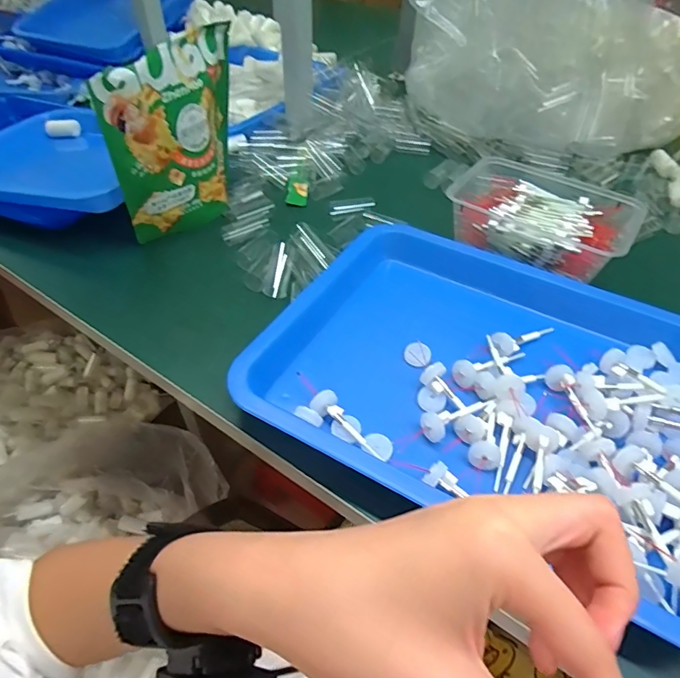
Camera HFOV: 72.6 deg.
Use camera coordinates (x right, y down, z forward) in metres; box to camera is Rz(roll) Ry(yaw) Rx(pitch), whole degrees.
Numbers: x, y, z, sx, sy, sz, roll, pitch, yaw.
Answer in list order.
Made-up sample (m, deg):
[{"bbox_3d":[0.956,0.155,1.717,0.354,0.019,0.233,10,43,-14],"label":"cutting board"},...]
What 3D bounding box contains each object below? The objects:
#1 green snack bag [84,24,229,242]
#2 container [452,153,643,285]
[{"bbox_3d":[-0.154,-0.199,0.463,0.034,0.163,0.160,24,53,23],"label":"green snack bag"},{"bbox_3d":[0.207,-0.124,0.478,0.169,0.058,0.132,28,52,22],"label":"container"}]

